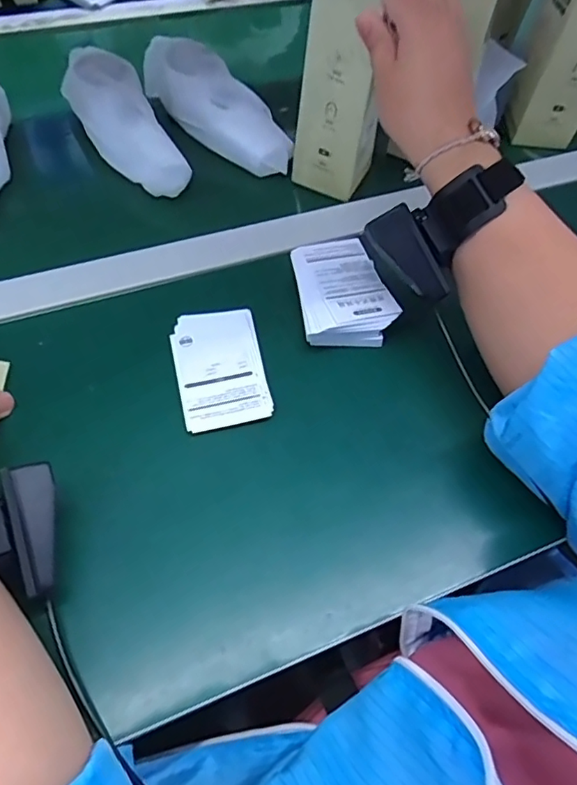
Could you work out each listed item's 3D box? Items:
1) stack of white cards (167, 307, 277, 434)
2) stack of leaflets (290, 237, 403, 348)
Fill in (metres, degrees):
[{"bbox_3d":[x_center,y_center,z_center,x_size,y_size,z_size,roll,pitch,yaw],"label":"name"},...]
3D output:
[{"bbox_3d":[-0.051,-0.021,0.403,0.063,0.005,0.103,-10,59,-11],"label":"stack of white cards"},{"bbox_3d":[0.039,-0.076,0.431,0.072,0.025,0.098,-14,60,-13],"label":"stack of leaflets"}]

